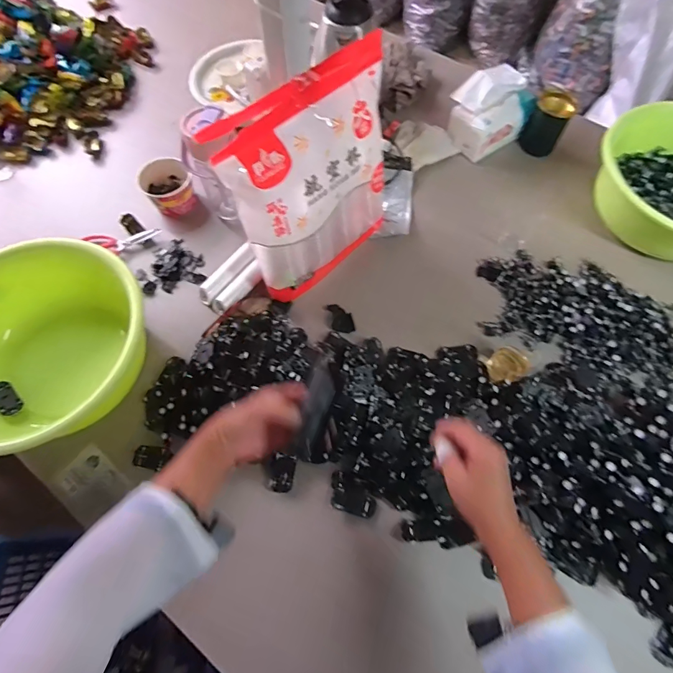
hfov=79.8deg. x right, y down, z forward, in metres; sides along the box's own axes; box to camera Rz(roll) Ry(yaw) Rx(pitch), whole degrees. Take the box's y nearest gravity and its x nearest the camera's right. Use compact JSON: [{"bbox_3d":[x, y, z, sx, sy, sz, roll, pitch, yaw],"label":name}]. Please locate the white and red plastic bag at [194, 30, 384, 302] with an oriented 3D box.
[{"bbox_3d":[-0.022,-0.233,0.630,0.298,0.278,0.146,-35,72,-15],"label":"white and red plastic bag"}]

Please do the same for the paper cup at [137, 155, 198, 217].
[{"bbox_3d":[-0.321,-0.283,0.769,0.088,0.057,0.099,-30,71,-13],"label":"paper cup"}]

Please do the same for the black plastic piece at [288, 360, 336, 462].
[{"bbox_3d":[-0.025,0.092,0.491,0.044,0.009,0.116,25,82,-29],"label":"black plastic piece"}]

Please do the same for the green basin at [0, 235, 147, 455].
[{"bbox_3d":[-0.439,0.023,0.623,0.287,0.145,0.306,0,67,-1],"label":"green basin"}]

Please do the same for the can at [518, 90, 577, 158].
[{"bbox_3d":[0.437,-0.443,0.836,0.077,0.096,0.063,27,69,10],"label":"can"}]

